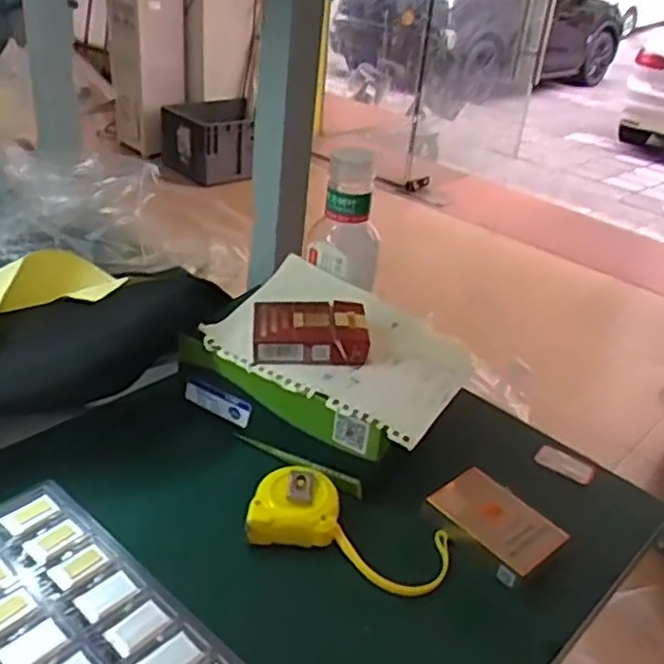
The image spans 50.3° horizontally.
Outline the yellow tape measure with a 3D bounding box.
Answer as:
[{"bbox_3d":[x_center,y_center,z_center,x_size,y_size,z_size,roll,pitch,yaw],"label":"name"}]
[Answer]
[{"bbox_3d":[0.011,0.145,0.505,0.143,0.033,0.064,26,34,8],"label":"yellow tape measure"}]

